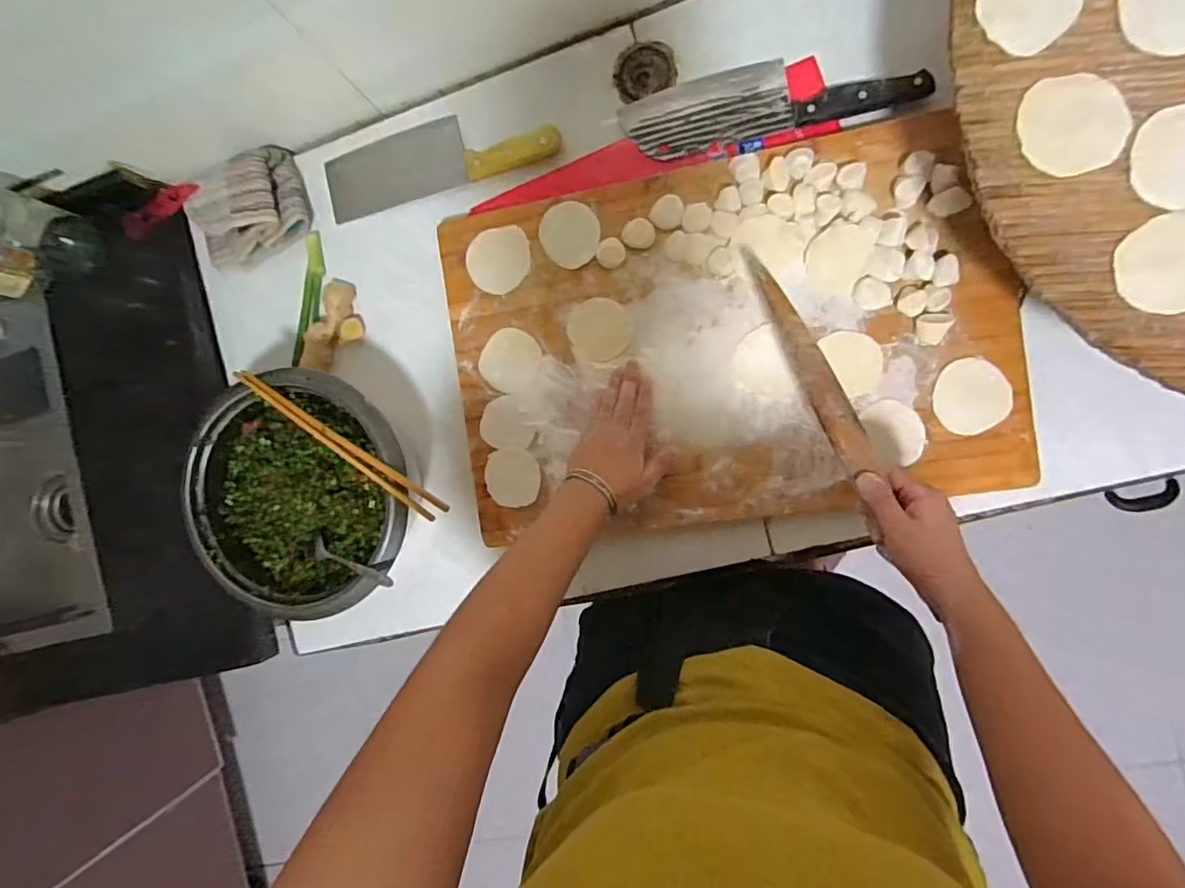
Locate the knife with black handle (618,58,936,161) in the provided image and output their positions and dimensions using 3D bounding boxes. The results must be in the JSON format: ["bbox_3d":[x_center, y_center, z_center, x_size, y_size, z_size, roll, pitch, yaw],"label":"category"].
[{"bbox_3d":[0.177,-0.355,0.583,0.287,0.029,0.080,-9,90,11],"label":"knife with black handle"}]

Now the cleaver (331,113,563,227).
[{"bbox_3d":[-0.181,-0.333,0.651,0.280,0.016,0.084,-10,90,9],"label":"cleaver"}]

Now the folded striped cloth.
[{"bbox_3d":[-0.417,-0.277,0.682,0.155,0.048,0.104,-21,88,11],"label":"folded striped cloth"}]

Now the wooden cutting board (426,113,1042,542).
[{"bbox_3d":[0.126,-0.103,0.590,0.551,0.040,0.364,-7,90,9],"label":"wooden cutting board"}]

